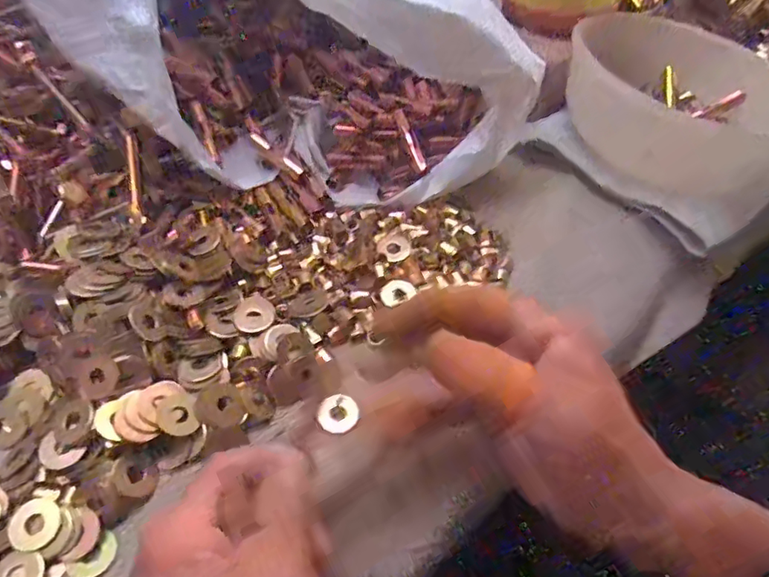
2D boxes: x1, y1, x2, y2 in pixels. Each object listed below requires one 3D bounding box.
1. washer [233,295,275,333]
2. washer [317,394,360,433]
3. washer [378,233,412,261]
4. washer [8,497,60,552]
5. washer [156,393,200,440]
[{"bbox_3d":[-0.071,0.014,0.299,0.022,0.004,0.020,1,53,-1],"label":"washer"},{"bbox_3d":[-0.024,0.064,0.282,0.021,0.004,0.019,-23,58,-18],"label":"washer"},{"bbox_3d":[0.007,-0.026,0.341,0.019,0.004,0.024,-28,52,-14],"label":"washer"},{"bbox_3d":[-0.153,0.102,0.237,0.020,0.004,0.021,1,53,-1],"label":"washer"},{"bbox_3d":[-0.098,0.060,0.259,0.019,0.004,0.021,-5,64,-41],"label":"washer"}]

